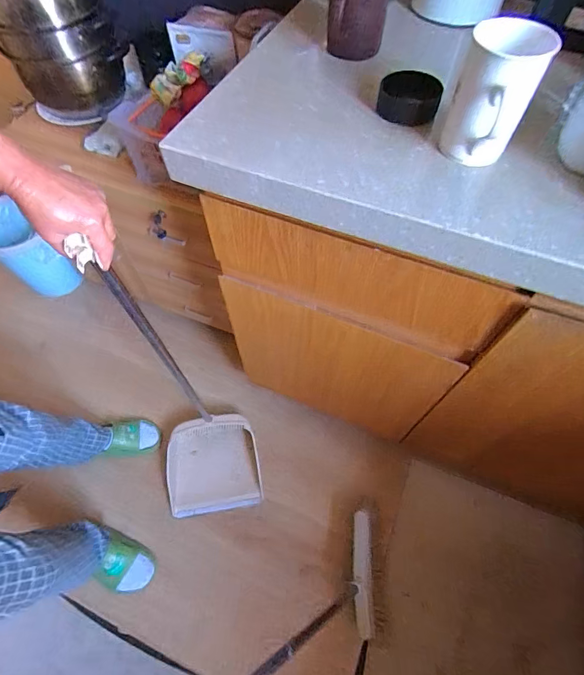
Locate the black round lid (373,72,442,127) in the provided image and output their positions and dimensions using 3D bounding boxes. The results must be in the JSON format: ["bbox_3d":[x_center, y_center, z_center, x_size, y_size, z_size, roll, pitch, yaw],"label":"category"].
[{"bbox_3d":[0.145,-0.297,0.461,0.073,0.029,0.073,-1,59,1],"label":"black round lid"}]

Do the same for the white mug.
[{"bbox_3d":[0.199,-0.238,0.377,0.075,0.105,0.088,21,62,13],"label":"white mug"}]

